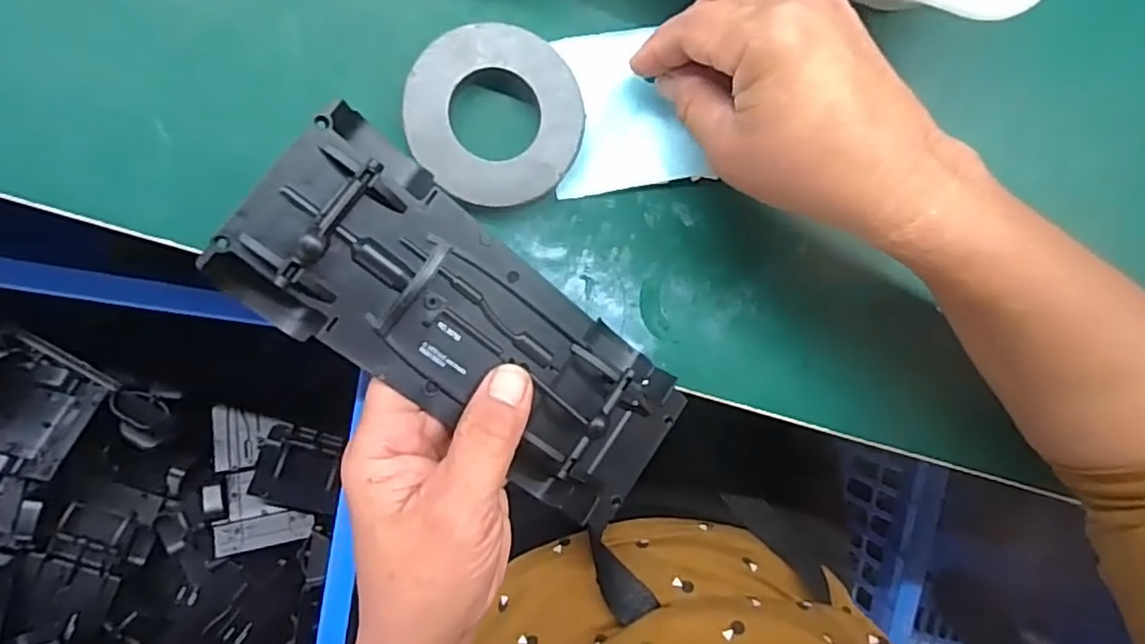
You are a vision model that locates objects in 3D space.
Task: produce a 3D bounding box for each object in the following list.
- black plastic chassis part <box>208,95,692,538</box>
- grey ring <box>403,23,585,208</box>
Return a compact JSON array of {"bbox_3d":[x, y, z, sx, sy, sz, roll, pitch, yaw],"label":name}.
[{"bbox_3d":[-0.034,0.009,0.256,0.192,0.037,0.076,38,87,-26],"label":"black plastic chassis part"},{"bbox_3d":[-0.034,-0.089,0.286,0.074,0.019,0.075,0,93,-8],"label":"grey ring"}]

